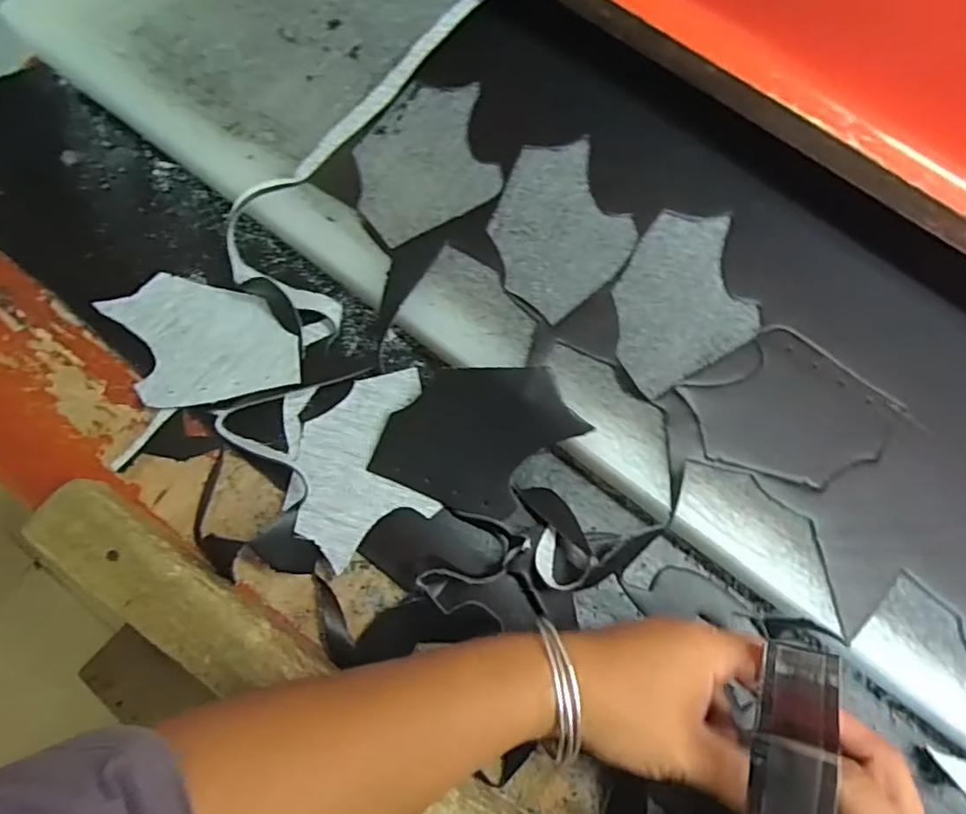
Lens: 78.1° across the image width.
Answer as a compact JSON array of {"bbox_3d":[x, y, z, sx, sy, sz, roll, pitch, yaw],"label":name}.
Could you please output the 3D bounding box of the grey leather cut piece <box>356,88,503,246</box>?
[{"bbox_3d":[-0.043,-0.181,0.432,0.117,0.012,0.100,-33,80,-7],"label":"grey leather cut piece"}]

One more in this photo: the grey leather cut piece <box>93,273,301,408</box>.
[{"bbox_3d":[-0.191,-0.048,0.410,0.099,0.011,0.114,-27,68,-26],"label":"grey leather cut piece"}]

